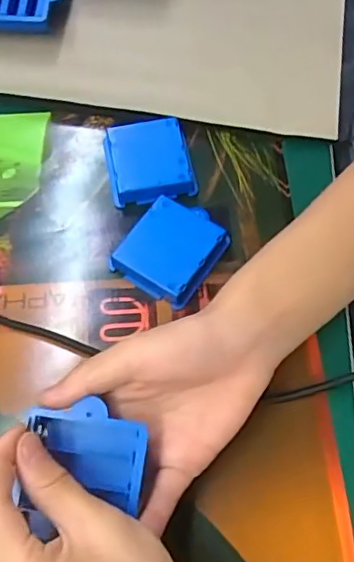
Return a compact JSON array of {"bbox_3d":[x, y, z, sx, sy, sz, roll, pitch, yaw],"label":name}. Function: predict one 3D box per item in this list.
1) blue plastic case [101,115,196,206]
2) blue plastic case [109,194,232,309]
[{"bbox_3d":[-0.023,-0.093,0.452,0.063,0.017,0.067,-11,64,-5],"label":"blue plastic case"},{"bbox_3d":[-0.003,-0.023,0.420,0.062,0.015,0.074,32,68,16],"label":"blue plastic case"}]

